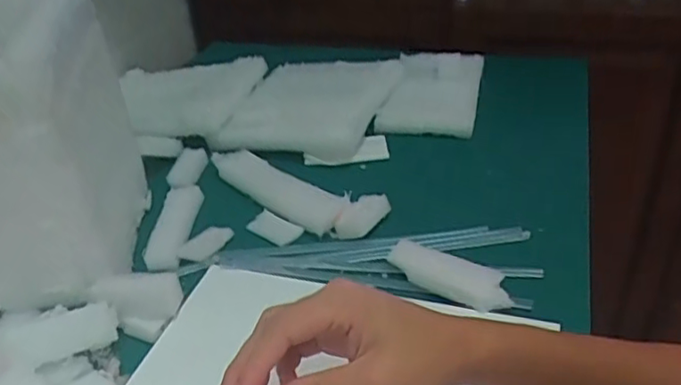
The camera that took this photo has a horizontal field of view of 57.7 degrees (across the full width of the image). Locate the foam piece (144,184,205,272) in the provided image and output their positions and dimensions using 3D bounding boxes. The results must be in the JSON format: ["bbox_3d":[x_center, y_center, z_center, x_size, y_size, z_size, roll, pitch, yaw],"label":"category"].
[{"bbox_3d":[-0.165,0.029,0.616,0.036,0.008,0.127,-3,35,3],"label":"foam piece"}]

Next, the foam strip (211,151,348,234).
[{"bbox_3d":[-0.071,-0.006,0.640,0.179,0.009,0.044,26,74,35],"label":"foam strip"}]

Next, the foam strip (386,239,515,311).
[{"bbox_3d":[0.089,0.067,0.513,0.107,0.021,0.035,23,43,34],"label":"foam strip"}]

